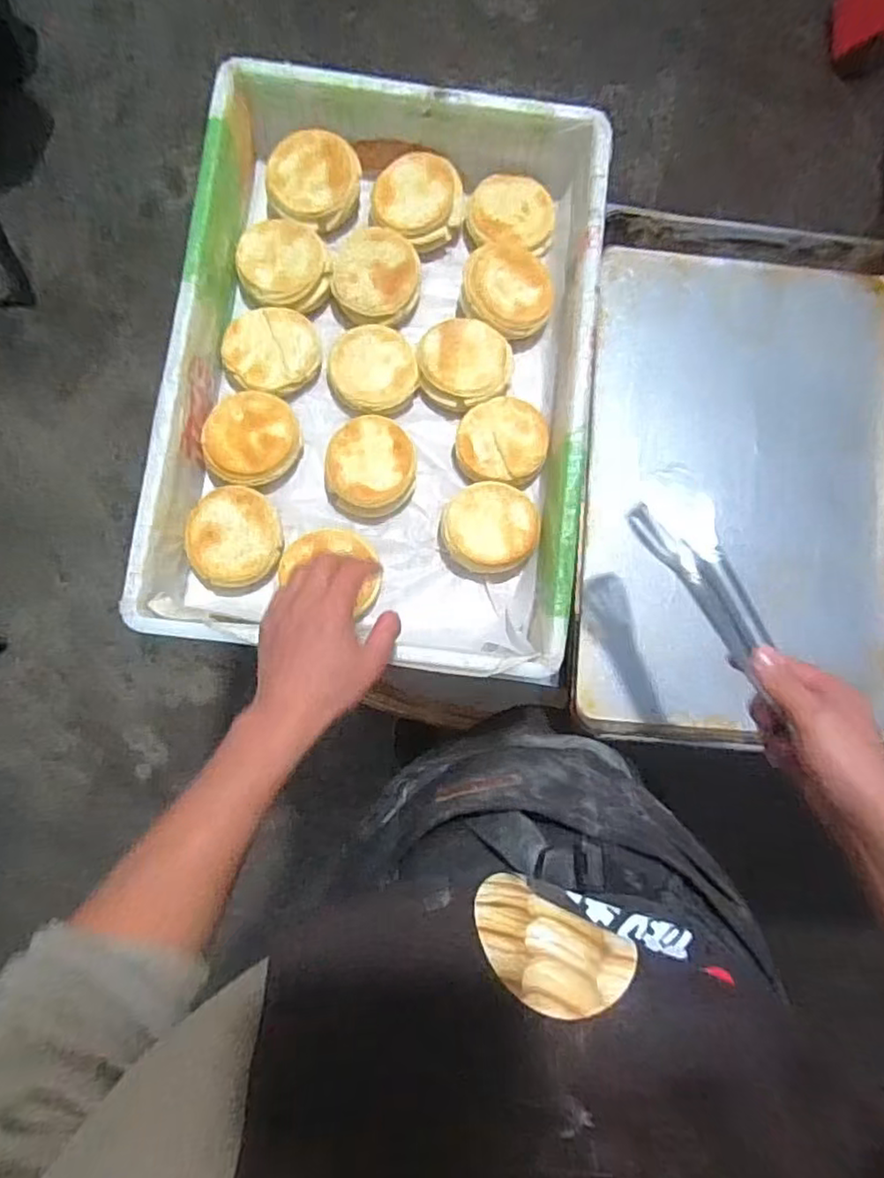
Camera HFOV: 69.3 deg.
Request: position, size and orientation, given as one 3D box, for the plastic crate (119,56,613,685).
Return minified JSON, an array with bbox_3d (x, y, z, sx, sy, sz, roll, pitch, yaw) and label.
[{"bbox_3d":[-0.058,-0.222,0.679,0.400,0.119,0.580,7,83,-2],"label":"plastic crate"}]

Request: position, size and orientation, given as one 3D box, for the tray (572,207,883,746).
[{"bbox_3d":[0.355,-0.124,0.736,0.400,0.047,0.591,6,83,-2],"label":"tray"}]

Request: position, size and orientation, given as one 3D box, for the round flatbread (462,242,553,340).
[{"bbox_3d":[0.073,-0.329,0.703,0.099,0.023,0.096,8,83,-2],"label":"round flatbread"}]

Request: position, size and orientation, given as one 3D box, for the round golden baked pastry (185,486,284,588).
[{"bbox_3d":[-0.213,-0.053,0.661,0.087,0.032,0.098,3,83,-2],"label":"round golden baked pastry"}]

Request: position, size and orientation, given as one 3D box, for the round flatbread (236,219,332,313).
[{"bbox_3d":[-0.173,-0.361,0.704,0.100,0.024,0.099,0,84,-3],"label":"round flatbread"}]

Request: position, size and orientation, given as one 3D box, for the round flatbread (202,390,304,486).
[{"bbox_3d":[-0.205,-0.160,0.684,0.093,0.040,0.101,0,84,-3],"label":"round flatbread"}]

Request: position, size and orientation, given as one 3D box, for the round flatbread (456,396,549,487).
[{"bbox_3d":[0.066,-0.163,0.699,0.095,0.023,0.095,10,83,-2],"label":"round flatbread"}]

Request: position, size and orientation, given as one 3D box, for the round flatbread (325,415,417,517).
[{"bbox_3d":[-0.076,-0.131,0.686,0.092,0.036,0.097,0,84,-3],"label":"round flatbread"}]

